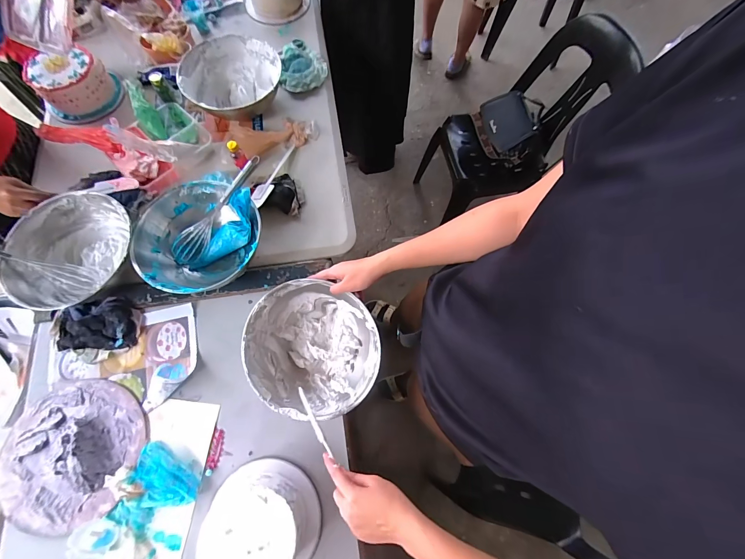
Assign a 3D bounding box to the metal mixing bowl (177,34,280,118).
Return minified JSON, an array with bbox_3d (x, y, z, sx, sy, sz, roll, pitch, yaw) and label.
[{"bbox_3d":[-0.341,-0.483,0.798,0.225,0.095,0.225,0,71,-1],"label":"metal mixing bowl"}]

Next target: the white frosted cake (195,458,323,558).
[{"bbox_3d":[-0.178,0.393,0.514,0.170,0.070,0.163,0,71,-1],"label":"white frosted cake"}]

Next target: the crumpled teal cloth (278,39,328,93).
[{"bbox_3d":[-0.190,-0.586,0.881,0.128,0.032,0.171,-4,71,-3],"label":"crumpled teal cloth"}]

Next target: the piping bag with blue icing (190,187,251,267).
[{"bbox_3d":[-0.304,-0.104,0.671,0.080,0.057,0.206,43,106,12],"label":"piping bag with blue icing"}]

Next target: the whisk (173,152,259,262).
[{"bbox_3d":[-0.320,-0.143,0.655,0.053,0.050,0.270,43,97,12],"label":"whisk"}]

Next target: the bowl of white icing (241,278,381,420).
[{"bbox_3d":[-0.103,0.126,0.582,0.233,0.109,0.233,-1,81,9],"label":"bowl of white icing"}]

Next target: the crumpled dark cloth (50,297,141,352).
[{"bbox_3d":[-0.553,0.088,0.635,0.160,0.031,0.098,-1,71,-2],"label":"crumpled dark cloth"}]

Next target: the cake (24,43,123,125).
[{"bbox_3d":[-0.747,-0.490,0.802,0.178,0.085,0.159,-29,74,-11],"label":"cake"}]

